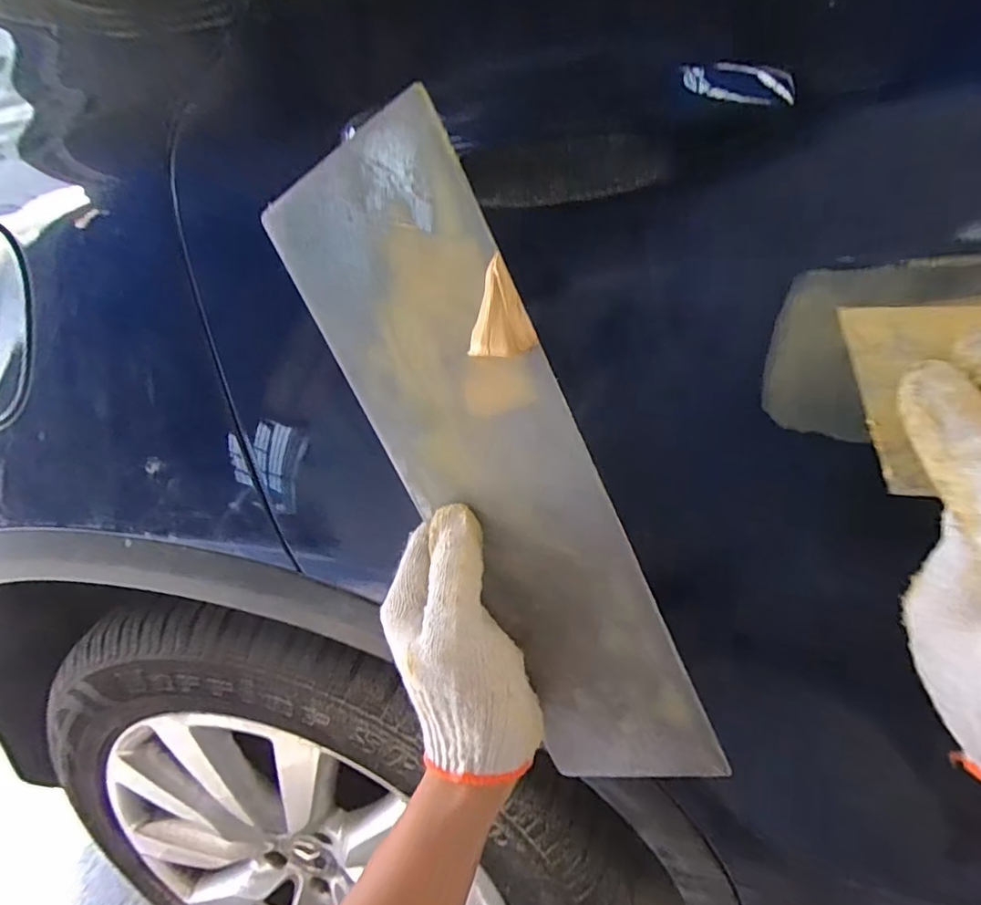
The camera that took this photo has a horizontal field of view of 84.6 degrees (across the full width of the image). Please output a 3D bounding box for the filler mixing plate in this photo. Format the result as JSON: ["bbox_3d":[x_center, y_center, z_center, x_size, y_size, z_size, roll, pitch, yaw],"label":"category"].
[{"bbox_3d":[0.007,0.026,0.259,0.094,0.333,0.006,-19,15,29],"label":"filler mixing plate"}]

